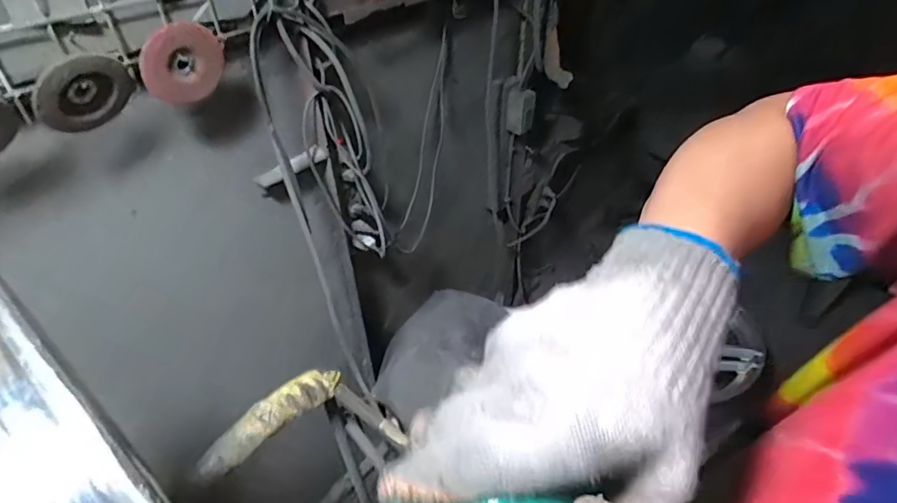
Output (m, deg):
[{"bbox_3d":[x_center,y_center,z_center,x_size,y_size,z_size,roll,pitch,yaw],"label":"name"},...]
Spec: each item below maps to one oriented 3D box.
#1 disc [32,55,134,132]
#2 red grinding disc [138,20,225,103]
[{"bbox_3d":[-0.368,-0.159,0.508,0.013,0.084,0.089,39,84,10],"label":"disc"},{"bbox_3d":[-0.301,-0.215,0.575,0.011,0.093,0.093,43,39,20],"label":"red grinding disc"}]

